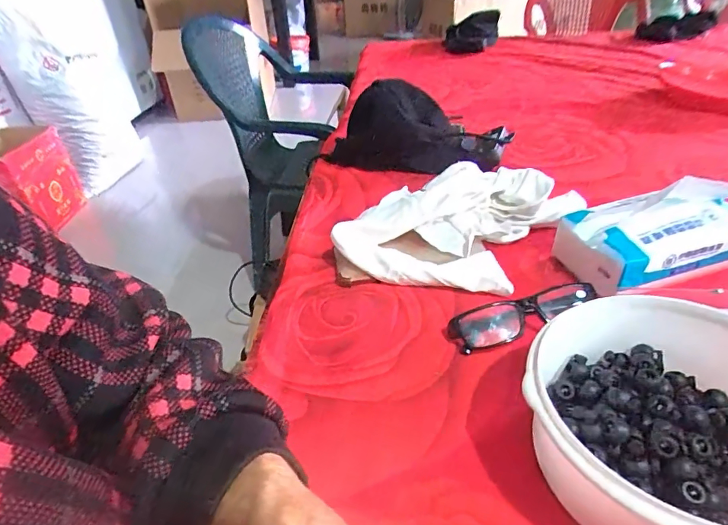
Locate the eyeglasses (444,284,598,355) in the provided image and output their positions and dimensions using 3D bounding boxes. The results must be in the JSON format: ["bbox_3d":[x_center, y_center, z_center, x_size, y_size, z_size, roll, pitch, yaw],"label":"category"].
[{"bbox_3d":[0.140,0.046,0.400,0.132,0.032,0.038,-14,36,-14],"label":"eyeglasses"}]

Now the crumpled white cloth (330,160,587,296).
[{"bbox_3d":[0.107,-0.046,0.505,0.218,0.063,0.207,15,39,25],"label":"crumpled white cloth"}]

